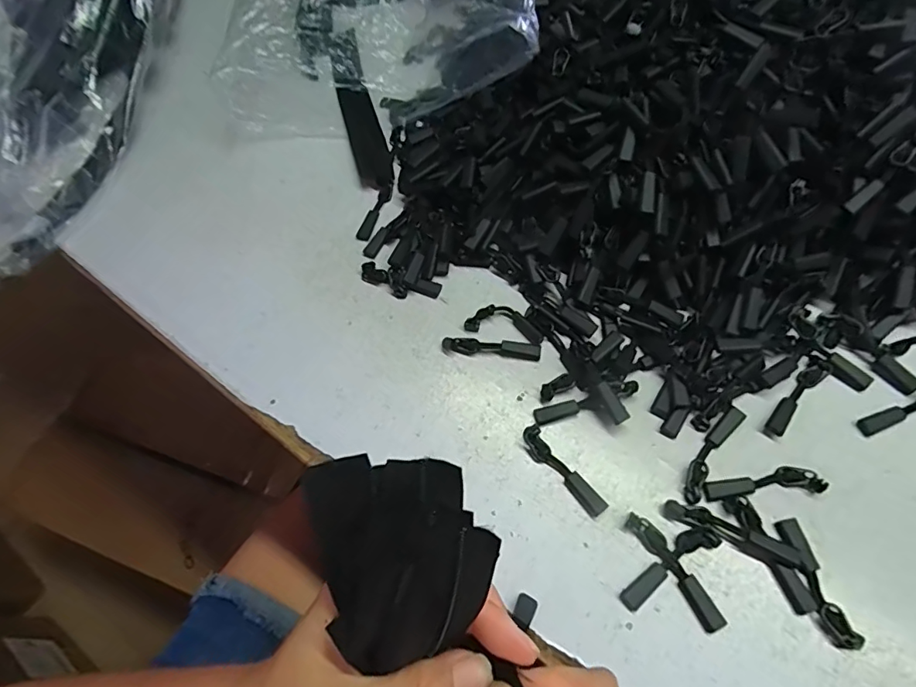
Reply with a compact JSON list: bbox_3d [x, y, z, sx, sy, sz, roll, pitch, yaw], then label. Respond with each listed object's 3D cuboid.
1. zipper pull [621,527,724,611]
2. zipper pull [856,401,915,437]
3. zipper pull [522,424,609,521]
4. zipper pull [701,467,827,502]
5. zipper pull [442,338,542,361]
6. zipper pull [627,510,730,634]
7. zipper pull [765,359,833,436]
[{"bbox_3d":[0.100,0.105,0.238,0.054,0.007,0.013,-31,65,-11],"label":"zipper pull"},{"bbox_3d":[0.238,0.034,0.264,0.056,0.004,0.010,-23,63,-8],"label":"zipper pull"},{"bbox_3d":[0.055,0.067,0.263,0.013,0.005,0.056,-35,66,-13],"label":"zipper pull"},{"bbox_3d":[0.153,0.071,0.251,0.057,0.005,0.014,-9,62,0],"label":"zipper pull"},{"bbox_3d":[0.020,0.002,0.298,0.058,0.004,0.011,5,63,7],"label":"zipper pull"},{"bbox_3d":[0.103,0.107,0.238,0.011,0.004,0.058,-31,65,-11],"label":"zipper pull"},{"bbox_3d":[0.184,0.028,0.271,0.053,0.006,0.011,-42,68,-16],"label":"zipper pull"}]

